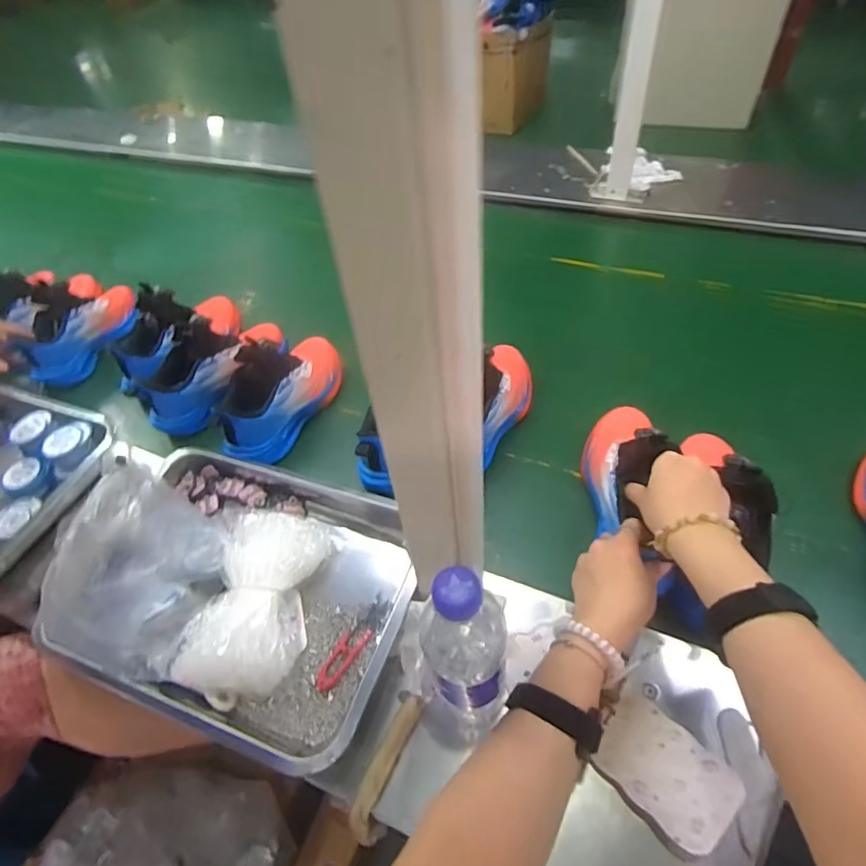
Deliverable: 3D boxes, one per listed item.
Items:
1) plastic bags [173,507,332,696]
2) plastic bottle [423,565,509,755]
[{"bbox_3d":[-0.175,0.157,0.520,0.098,0.055,0.179,3,51,8],"label":"plastic bags"},{"bbox_3d":[0.014,0.171,0.398,0.063,0.227,0.061,-7,50,0],"label":"plastic bottle"}]

